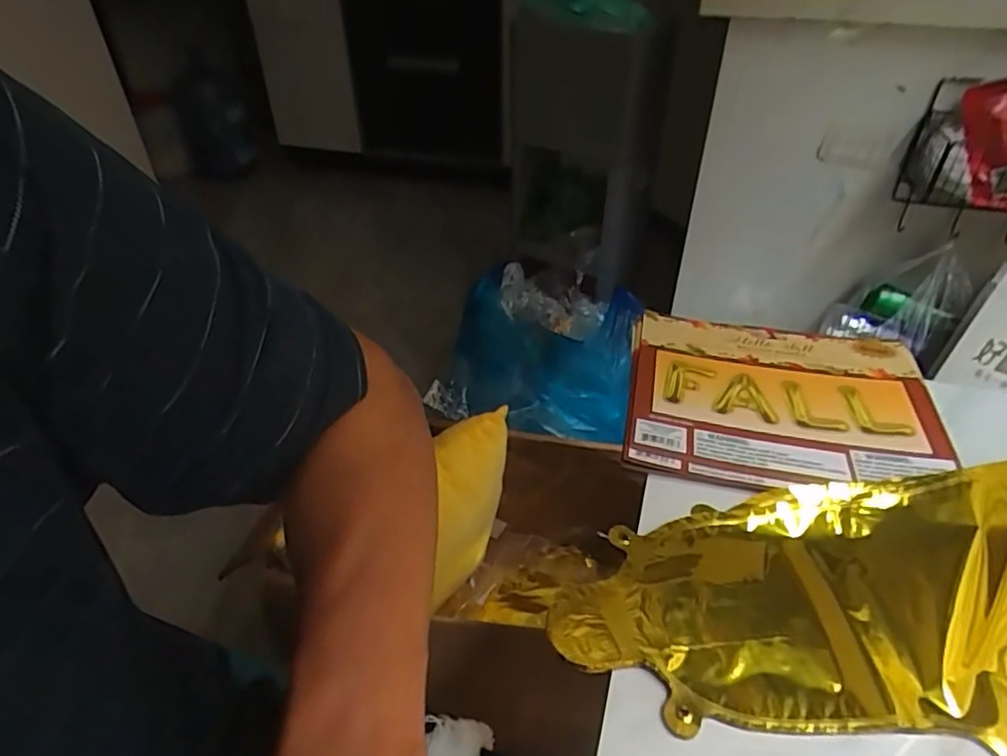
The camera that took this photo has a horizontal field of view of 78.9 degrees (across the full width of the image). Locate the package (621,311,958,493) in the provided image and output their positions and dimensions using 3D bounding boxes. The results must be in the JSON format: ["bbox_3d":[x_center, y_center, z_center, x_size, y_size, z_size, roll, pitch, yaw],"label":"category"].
[{"bbox_3d":[0.187,0.012,0.419,0.194,0.010,0.168,7,39,10],"label":"package"}]

